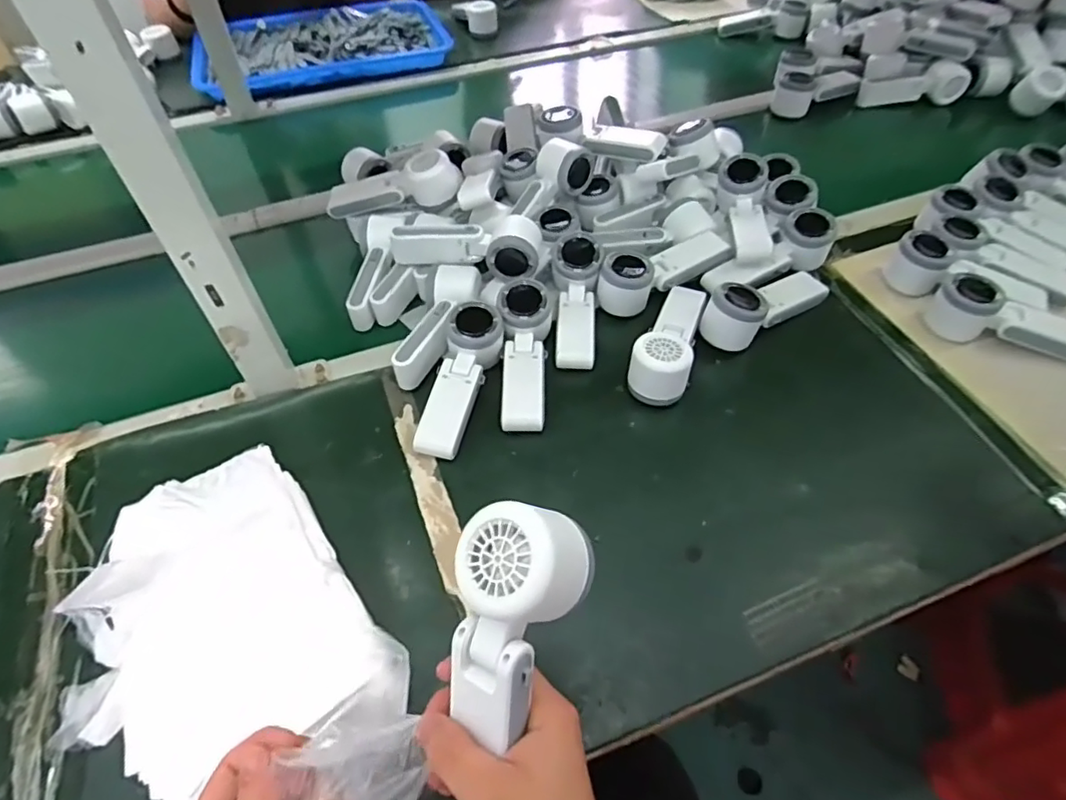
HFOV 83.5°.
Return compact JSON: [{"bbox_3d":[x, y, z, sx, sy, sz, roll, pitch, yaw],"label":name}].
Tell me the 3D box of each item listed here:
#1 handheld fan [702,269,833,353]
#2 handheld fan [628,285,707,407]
[{"bbox_3d":[0.258,-0.113,0.648,0.164,0.052,0.053,-26,55,-18],"label":"handheld fan"},{"bbox_3d":[0.145,-0.069,0.622,0.056,0.055,0.155,16,53,15],"label":"handheld fan"}]

